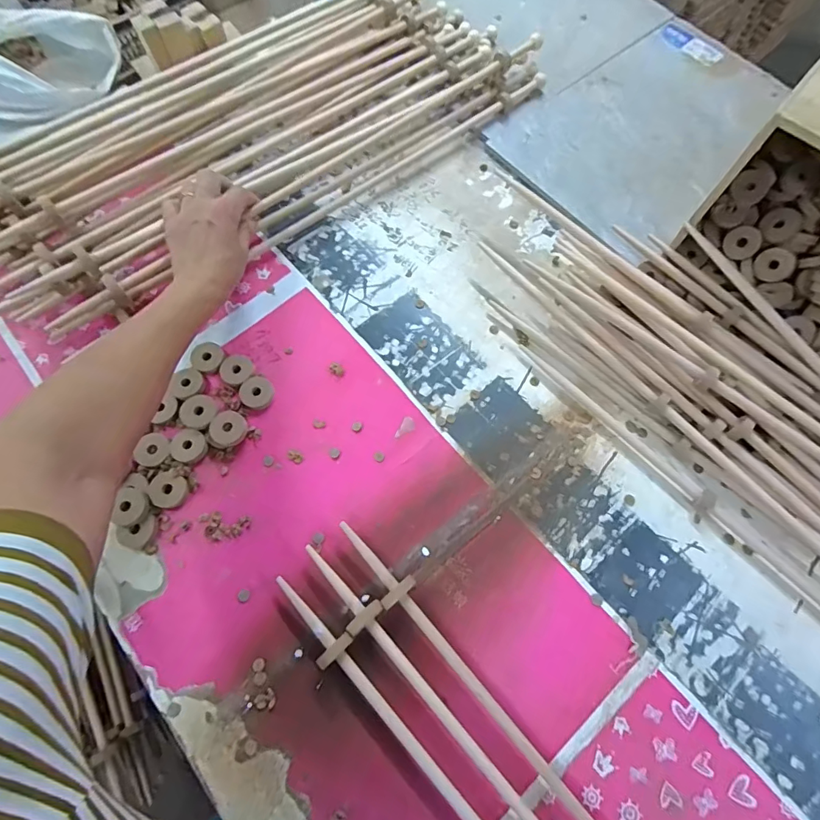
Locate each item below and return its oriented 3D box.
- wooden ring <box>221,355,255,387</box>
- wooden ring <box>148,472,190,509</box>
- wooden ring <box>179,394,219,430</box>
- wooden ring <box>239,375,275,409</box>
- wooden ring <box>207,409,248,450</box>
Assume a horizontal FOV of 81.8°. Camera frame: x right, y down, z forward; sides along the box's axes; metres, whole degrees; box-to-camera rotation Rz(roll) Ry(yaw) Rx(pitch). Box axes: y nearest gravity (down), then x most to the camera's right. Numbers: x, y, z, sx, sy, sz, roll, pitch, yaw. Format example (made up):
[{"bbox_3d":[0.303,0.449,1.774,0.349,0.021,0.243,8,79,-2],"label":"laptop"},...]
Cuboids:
[{"bbox_3d":[-0.189,-0.045,0.512,0.035,0.004,0.034,1,71,-2],"label":"wooden ring"},{"bbox_3d":[-0.239,0.080,0.466,0.034,0.004,0.034,4,74,-13],"label":"wooden ring"},{"bbox_3d":[-0.218,0.001,0.487,0.040,0.009,0.035,22,71,5],"label":"wooden ring"},{"bbox_3d":[-0.164,-0.020,0.504,0.035,0.004,0.036,1,71,-2],"label":"wooden ring"},{"bbox_3d":[-0.186,0.020,0.481,0.035,0.008,0.039,23,71,5],"label":"wooden ring"}]

